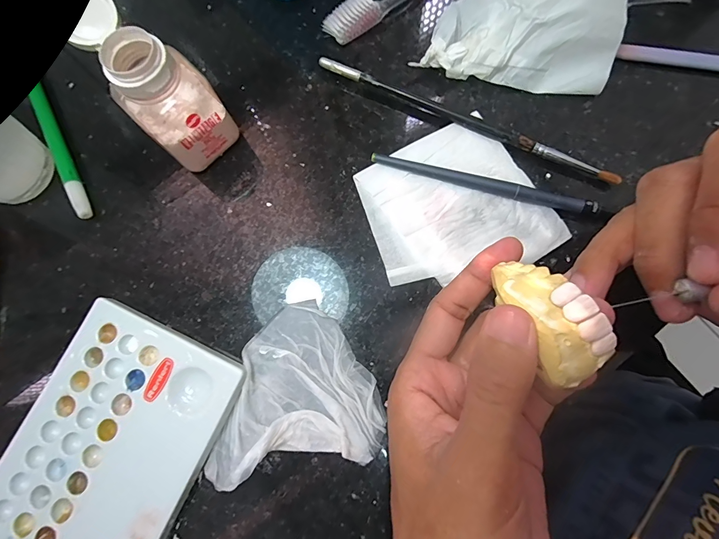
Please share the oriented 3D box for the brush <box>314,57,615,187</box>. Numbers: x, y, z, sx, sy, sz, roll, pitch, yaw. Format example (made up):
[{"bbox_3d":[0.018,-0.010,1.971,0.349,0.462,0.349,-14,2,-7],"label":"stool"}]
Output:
[{"bbox_3d":[0.062,-0.090,0.211,0.187,0.009,0.007,24,80,6],"label":"brush"}]

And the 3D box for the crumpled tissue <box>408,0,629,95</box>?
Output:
[{"bbox_3d":[0.096,-0.154,0.209,0.108,0.036,0.080,6,78,3],"label":"crumpled tissue"}]

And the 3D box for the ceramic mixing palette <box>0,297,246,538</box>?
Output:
[{"bbox_3d":[-0.131,0.101,0.179,0.091,0.012,0.150,24,80,6],"label":"ceramic mixing palette"}]

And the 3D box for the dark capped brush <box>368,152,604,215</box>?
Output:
[{"bbox_3d":[0.070,-0.050,0.202,0.126,0.007,0.007,15,79,5],"label":"dark capped brush"}]

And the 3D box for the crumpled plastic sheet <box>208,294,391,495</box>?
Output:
[{"bbox_3d":[-0.035,0.061,0.185,0.086,0.009,0.083,-8,78,0],"label":"crumpled plastic sheet"}]

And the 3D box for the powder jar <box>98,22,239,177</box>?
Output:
[{"bbox_3d":[-0.098,-0.088,0.189,0.042,0.067,0.035,-44,80,-7],"label":"powder jar"}]

